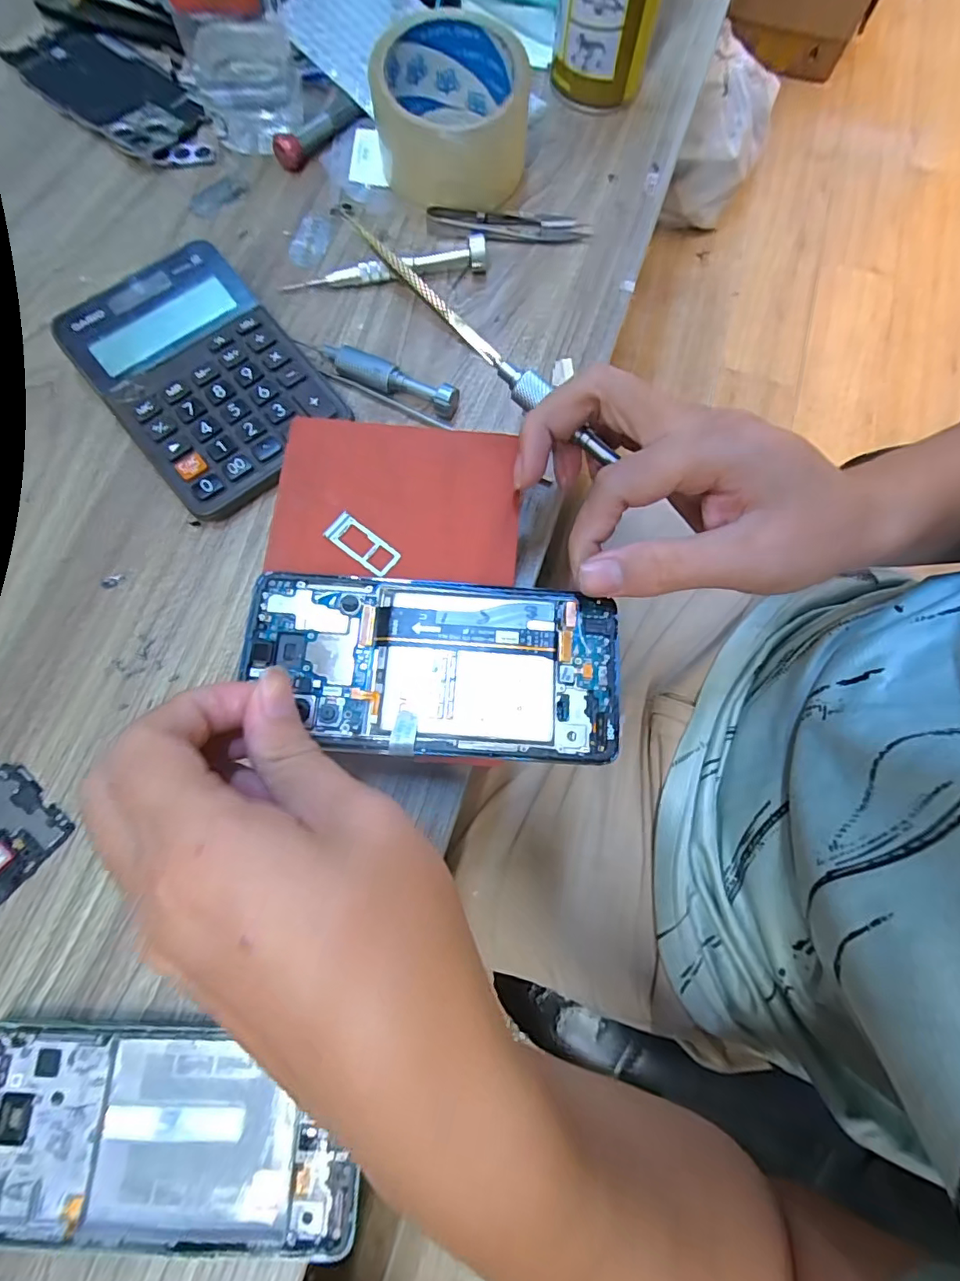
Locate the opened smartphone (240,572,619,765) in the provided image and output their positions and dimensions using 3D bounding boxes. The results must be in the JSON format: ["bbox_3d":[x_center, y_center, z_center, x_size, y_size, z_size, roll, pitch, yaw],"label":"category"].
[{"bbox_3d":[-0.020,0.010,0.224,0.156,0.006,0.075,9,74,0],"label":"opened smartphone"}]

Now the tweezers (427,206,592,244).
[{"bbox_3d":[0.019,-0.271,0.342,0.102,0.007,0.022,4,74,0],"label":"tweezers"}]

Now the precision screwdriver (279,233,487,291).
[{"bbox_3d":[-0.059,-0.233,0.327,0.127,0.014,0.020,-9,75,-4],"label":"precision screwdriver"}]

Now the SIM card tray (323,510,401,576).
[{"bbox_3d":[-0.054,-0.045,0.241,0.035,0.004,0.015,35,77,7],"label":"SIM card tray"}]

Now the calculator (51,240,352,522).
[{"bbox_3d":[-0.153,-0.147,0.296,0.101,0.028,0.144,-39,78,-11],"label":"calculator"}]

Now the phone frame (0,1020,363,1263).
[{"bbox_3d":[-0.127,0.196,0.210,0.154,0.009,0.070,3,74,0],"label":"phone frame"}]

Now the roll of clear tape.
[{"bbox_3d":[-0.018,-0.341,0.339,0.095,0.056,0.095,0,74,-1],"label":"roll of clear tape"}]

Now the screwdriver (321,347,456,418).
[{"bbox_3d":[-0.052,-0.151,0.305,0.084,0.015,0.014,26,76,6],"label":"screwdriver"}]

